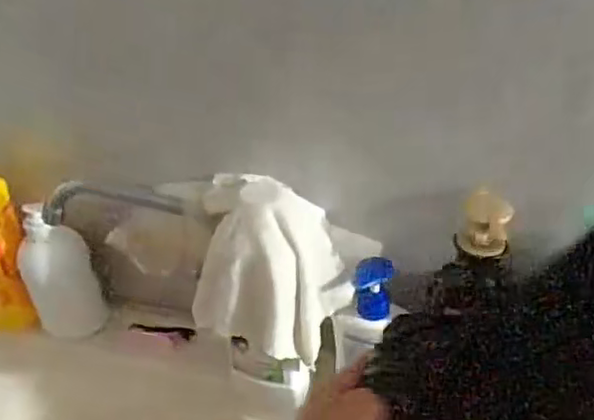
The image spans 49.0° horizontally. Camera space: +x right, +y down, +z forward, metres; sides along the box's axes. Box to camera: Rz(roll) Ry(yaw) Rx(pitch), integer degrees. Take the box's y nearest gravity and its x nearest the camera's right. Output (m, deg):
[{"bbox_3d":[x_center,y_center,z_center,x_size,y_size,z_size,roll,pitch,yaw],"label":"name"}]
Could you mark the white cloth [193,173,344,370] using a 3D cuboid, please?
[{"bbox_3d":[-0.018,0.040,0.586,0.108,0.144,0.117,20,39,29],"label":"white cloth"}]

